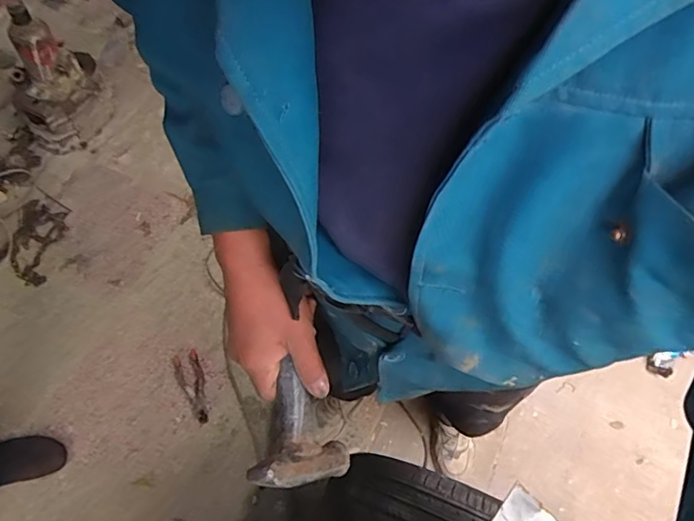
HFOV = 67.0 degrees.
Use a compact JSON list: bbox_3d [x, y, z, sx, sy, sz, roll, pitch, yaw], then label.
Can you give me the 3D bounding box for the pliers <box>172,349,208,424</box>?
[{"bbox_3d":[-0.406,0.337,1.392,0.067,0.012,0.195,-20,64,-13],"label":"pliers"}]

